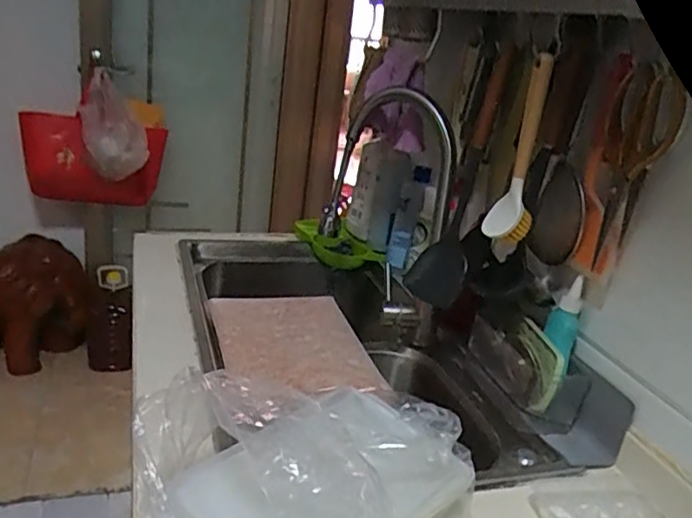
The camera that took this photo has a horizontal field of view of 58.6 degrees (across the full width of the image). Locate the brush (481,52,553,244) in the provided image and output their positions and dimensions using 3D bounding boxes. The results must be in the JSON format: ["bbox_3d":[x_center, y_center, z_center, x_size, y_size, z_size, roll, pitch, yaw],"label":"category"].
[{"bbox_3d":[0.201,-0.123,0.704,0.050,0.206,0.040,12,21,13],"label":"brush"}]

